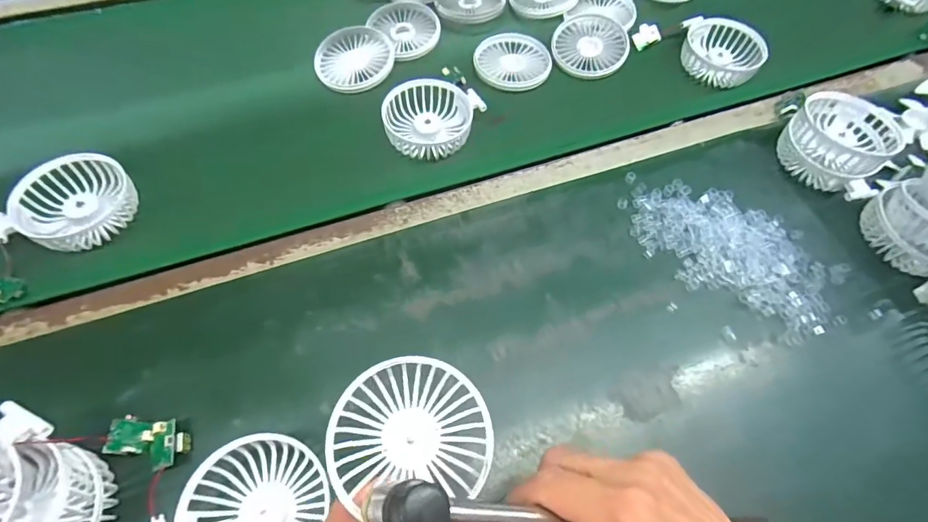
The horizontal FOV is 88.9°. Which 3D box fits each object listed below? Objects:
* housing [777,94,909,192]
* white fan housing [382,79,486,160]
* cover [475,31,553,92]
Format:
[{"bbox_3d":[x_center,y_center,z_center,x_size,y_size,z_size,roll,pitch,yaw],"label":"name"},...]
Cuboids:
[{"bbox_3d":[0.366,-0.117,0.467,0.085,0.052,0.089,-37,69,-21],"label":"housing"},{"bbox_3d":[-0.035,-0.145,0.480,0.090,0.021,0.091,1,61,-2],"label":"white fan housing"},{"bbox_3d":[0.056,-0.227,0.538,0.081,0.009,0.086,-37,69,-21],"label":"cover"}]

